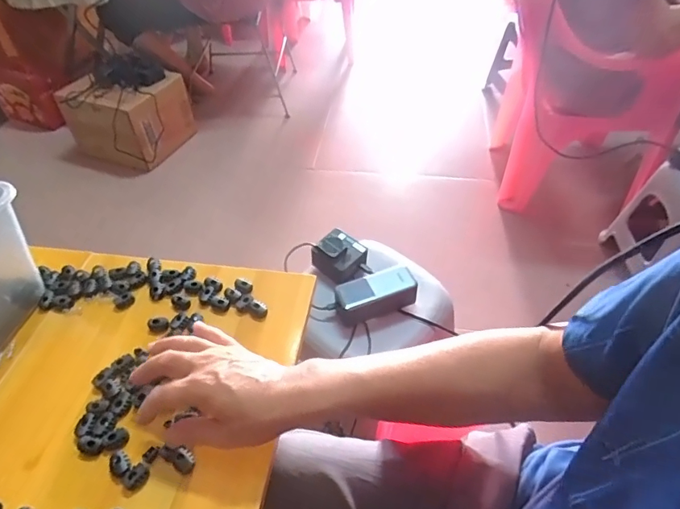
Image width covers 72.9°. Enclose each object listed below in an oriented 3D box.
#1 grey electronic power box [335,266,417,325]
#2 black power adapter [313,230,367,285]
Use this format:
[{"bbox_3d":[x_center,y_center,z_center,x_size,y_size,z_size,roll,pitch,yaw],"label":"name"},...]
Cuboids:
[{"bbox_3d":[0.058,0.066,0.767,0.131,0.049,0.059,-12,47,-9],"label":"grey electronic power box"},{"bbox_3d":[0.002,0.003,0.829,0.083,0.058,0.071,26,53,25],"label":"black power adapter"}]

